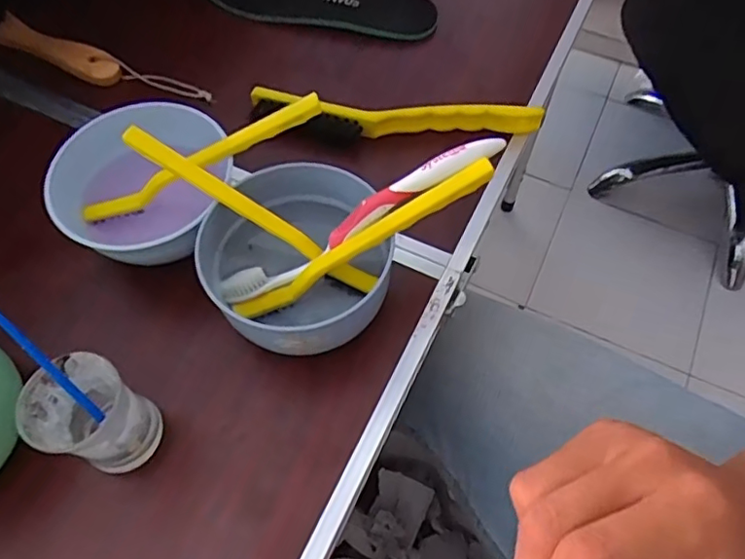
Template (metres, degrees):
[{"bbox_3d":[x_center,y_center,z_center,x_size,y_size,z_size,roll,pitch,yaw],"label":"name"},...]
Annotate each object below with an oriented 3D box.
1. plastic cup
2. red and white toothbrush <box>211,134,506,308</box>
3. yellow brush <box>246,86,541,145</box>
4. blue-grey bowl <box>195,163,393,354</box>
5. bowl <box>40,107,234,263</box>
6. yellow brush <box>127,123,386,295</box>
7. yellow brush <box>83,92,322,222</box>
[{"bbox_3d":[-0.145,0.072,0.304,0.048,0.058,0.046,0,60,-1],"label":"plastic cup"},{"bbox_3d":[-0.009,-0.034,0.335,0.179,0.016,0.014,-30,62,11],"label":"red and white toothbrush"},{"bbox_3d":[0.014,-0.118,0.438,0.215,0.030,0.027,7,61,3],"label":"yellow brush"},{"bbox_3d":[-0.046,-0.005,0.349,0.108,0.055,0.114,0,60,-1],"label":"blue-grey bowl"},{"bbox_3d":[-0.143,-0.058,0.377,0.113,0.051,0.103,22,63,11],"label":"bowl"},{"bbox_3d":[-0.071,-0.038,0.345,0.164,0.017,0.011,33,63,-8],"label":"yellow brush"},{"bbox_3d":[-0.107,-0.073,0.363,0.169,0.019,0.012,-23,60,16],"label":"yellow brush"}]

